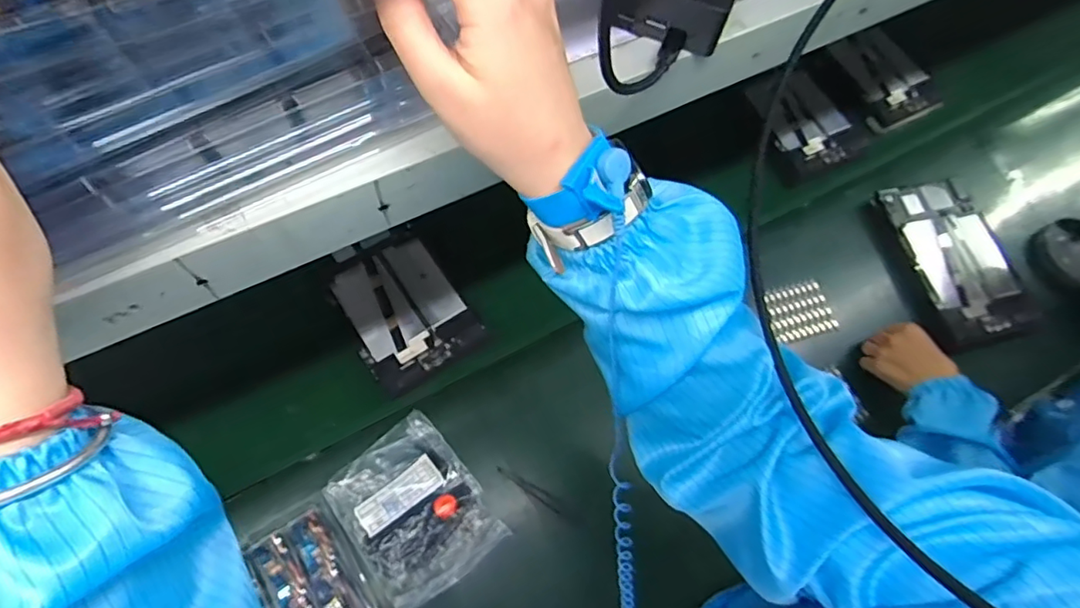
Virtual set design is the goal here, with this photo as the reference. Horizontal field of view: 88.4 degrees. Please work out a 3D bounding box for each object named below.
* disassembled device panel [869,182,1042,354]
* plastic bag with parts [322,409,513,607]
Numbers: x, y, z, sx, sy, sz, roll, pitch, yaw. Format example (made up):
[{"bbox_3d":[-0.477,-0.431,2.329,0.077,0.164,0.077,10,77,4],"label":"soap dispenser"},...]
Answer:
[{"bbox_3d":[0.608,-0.068,0.808,0.137,0.035,0.253,-19,75,1],"label":"disassembled device panel"},{"bbox_3d":[-0.145,0.240,0.648,0.144,0.034,0.178,-36,73,-16],"label":"plastic bag with parts"}]

